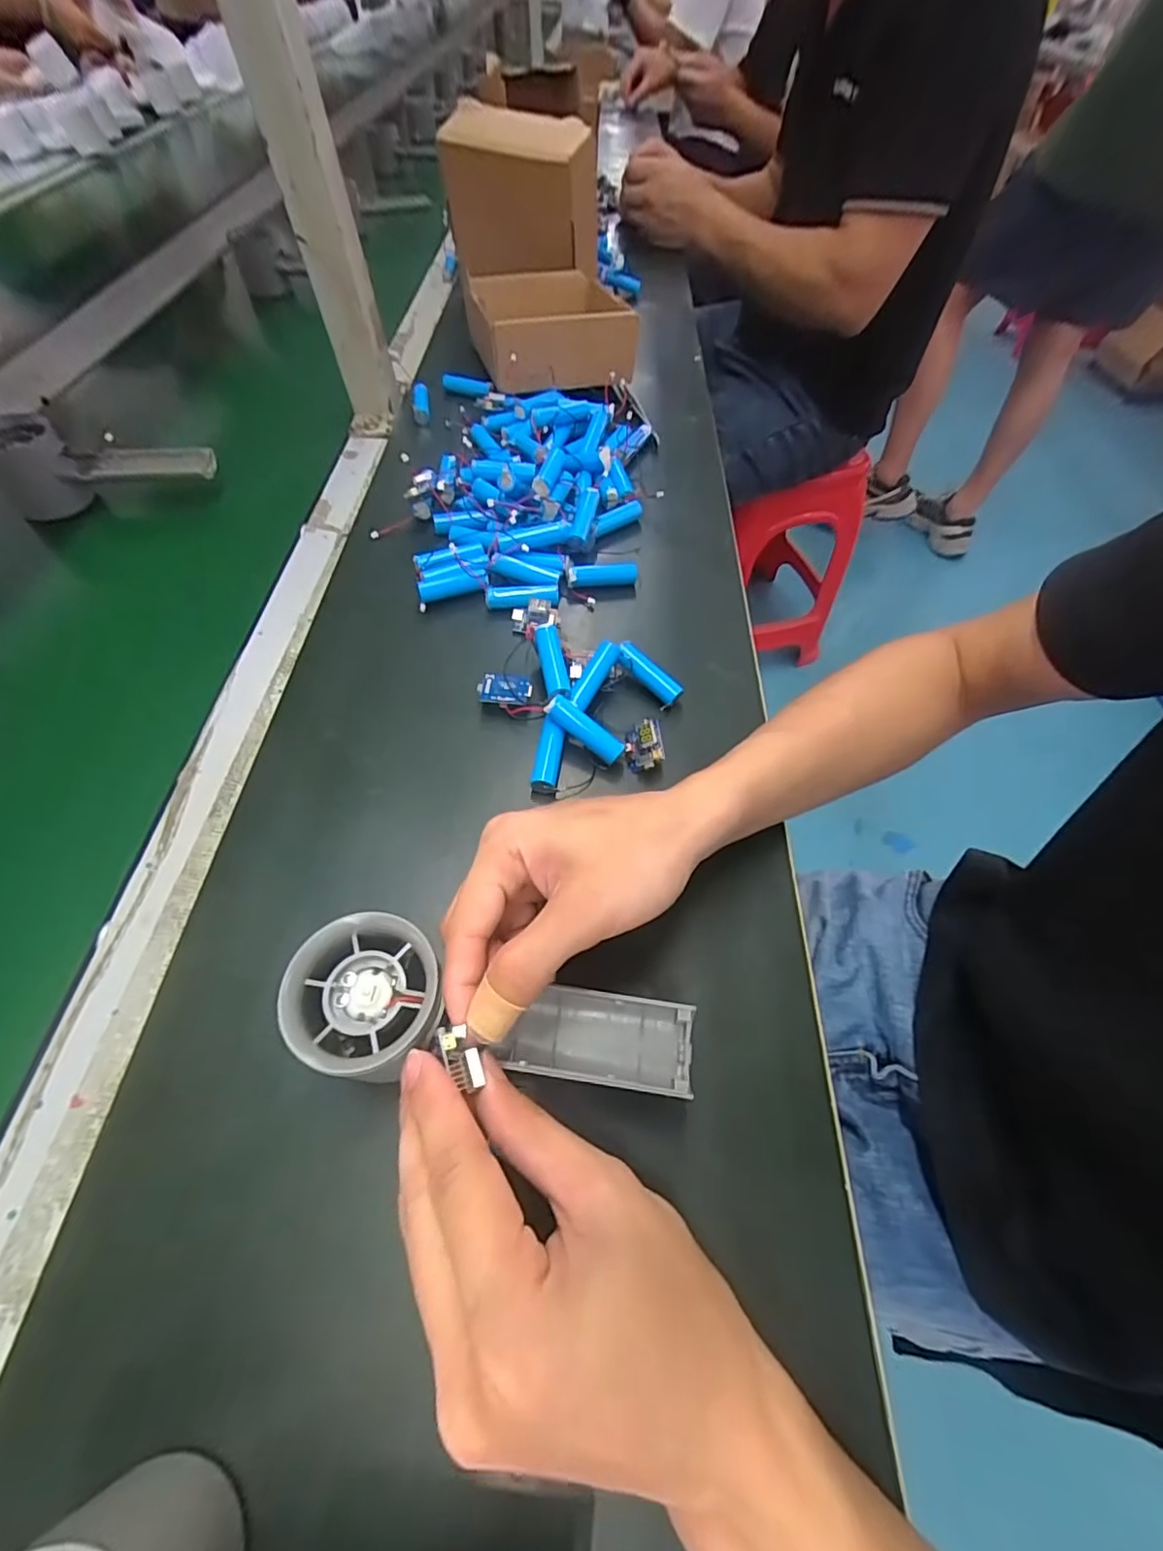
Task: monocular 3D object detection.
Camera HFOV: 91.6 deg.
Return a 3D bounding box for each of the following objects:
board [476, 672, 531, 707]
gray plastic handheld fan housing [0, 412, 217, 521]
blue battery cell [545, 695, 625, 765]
[{"bbox_3d":[-0.047,-0.053,0.348,0.032,0.007,0.021,4,57,0],"label":"board"},{"bbox_3d":[-0.378,-0.238,0.451,0.152,0.076,0.047,-2,57,-4],"label":"gray plastic handheld fan housing"},{"bbox_3d":[0.002,-0.027,0.329,0.050,0.013,0.012,38,61,-4],"label":"blue battery cell"}]

